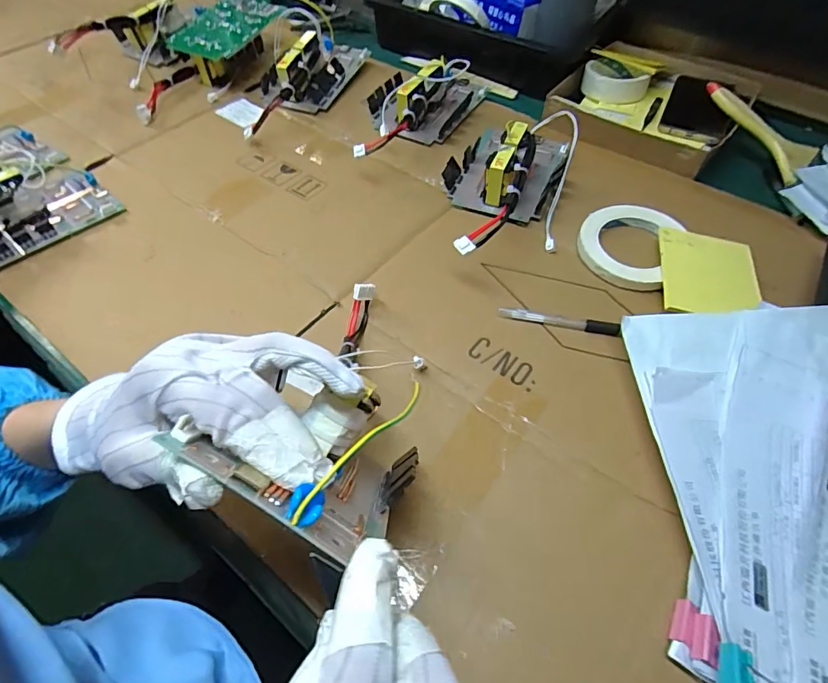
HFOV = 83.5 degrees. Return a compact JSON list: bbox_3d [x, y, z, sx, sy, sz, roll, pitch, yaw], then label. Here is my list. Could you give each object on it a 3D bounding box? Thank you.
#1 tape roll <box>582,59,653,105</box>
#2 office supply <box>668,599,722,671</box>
[{"bbox_3d":[0.280,-0.365,0.648,0.086,0.029,0.082,0,54,0],"label":"tape roll"},{"bbox_3d":[0.171,0.177,0.283,0.026,0.012,0.029,23,57,15],"label":"office supply"}]

